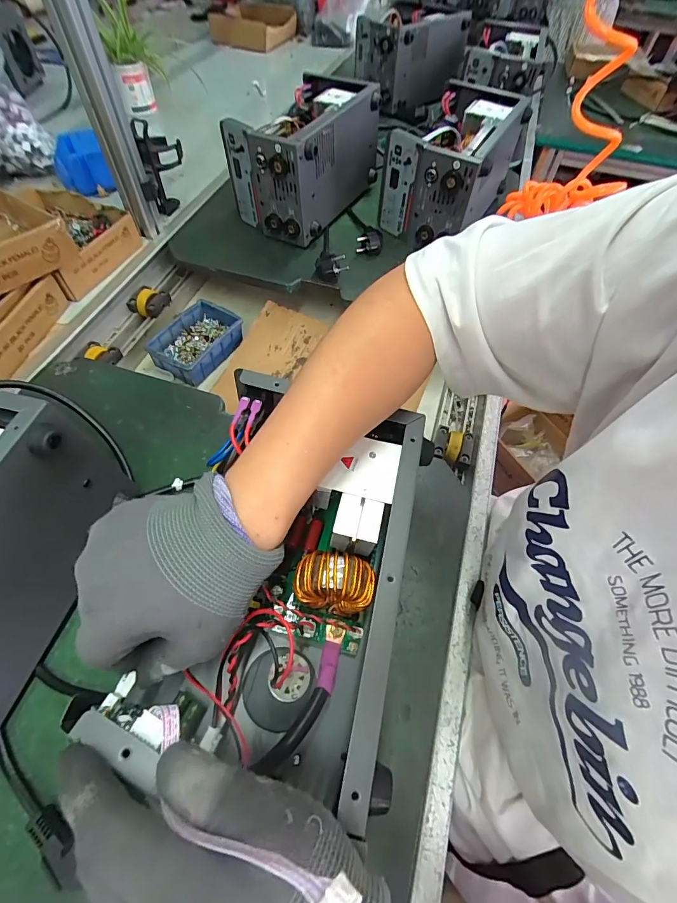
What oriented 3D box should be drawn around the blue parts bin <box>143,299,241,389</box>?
[{"bbox_3d":[-0.238,-0.180,0.671,0.100,0.054,0.140,29,62,15],"label":"blue parts bin"}]

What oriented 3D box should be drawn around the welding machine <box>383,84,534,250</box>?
[{"bbox_3d":[0.205,-0.520,0.741,0.168,0.161,0.282,26,61,13],"label":"welding machine"}]

